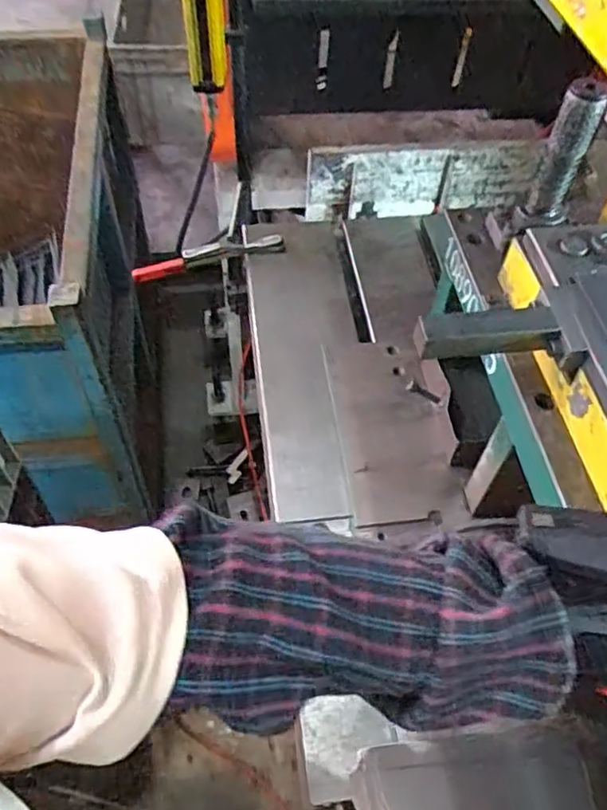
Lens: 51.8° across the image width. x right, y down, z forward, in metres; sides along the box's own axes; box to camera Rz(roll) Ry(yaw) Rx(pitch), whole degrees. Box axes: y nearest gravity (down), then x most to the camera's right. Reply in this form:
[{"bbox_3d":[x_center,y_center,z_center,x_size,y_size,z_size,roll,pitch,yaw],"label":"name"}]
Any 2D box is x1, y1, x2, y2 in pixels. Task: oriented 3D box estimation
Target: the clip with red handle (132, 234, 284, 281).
[{"bbox_3d":[-0.160,-0.250,1.064,0.260,0.045,0.045,-9,55,-9],"label":"clip with red handle"}]

